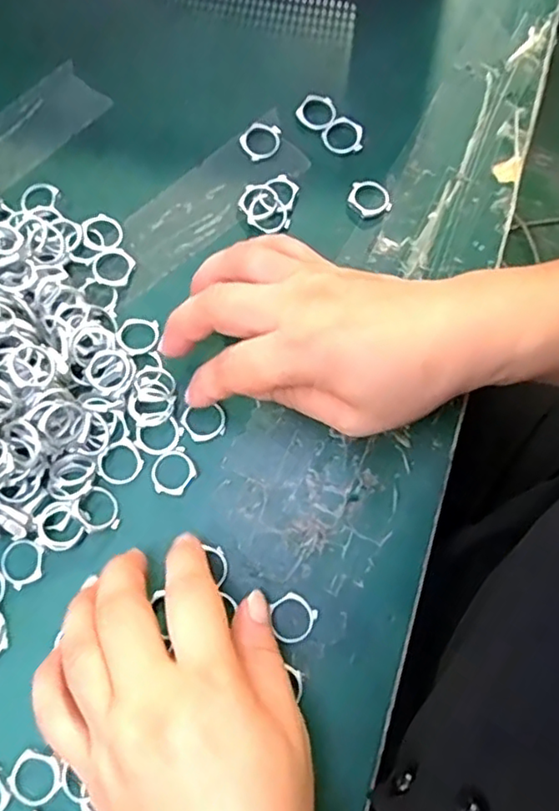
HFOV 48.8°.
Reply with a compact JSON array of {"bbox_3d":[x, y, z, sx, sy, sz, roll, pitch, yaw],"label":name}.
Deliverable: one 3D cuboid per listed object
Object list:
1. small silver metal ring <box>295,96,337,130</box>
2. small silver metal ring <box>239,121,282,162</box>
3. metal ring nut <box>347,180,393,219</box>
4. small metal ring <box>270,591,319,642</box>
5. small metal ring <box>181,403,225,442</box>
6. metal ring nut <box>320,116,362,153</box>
[{"bbox_3d":[0.022,-0.168,0.349,0.021,0.004,0.022,0,74,1],"label":"small silver metal ring"},{"bbox_3d":[-0.011,-0.148,0.344,0.022,0.004,0.022,0,74,1],"label":"small silver metal ring"},{"bbox_3d":[0.048,-0.114,0.335,0.022,0.004,0.022,0,74,1],"label":"metal ring nut"},{"bbox_3d":[0.006,0.096,0.277,0.020,0.004,0.020,0,74,1],"label":"small metal ring"},{"bbox_3d":[-0.037,0.009,0.303,0.021,0.004,0.018,-4,74,0],"label":"small metal ring"},{"bbox_3d":[0.036,-0.151,0.346,0.024,0.005,0.019,32,77,9],"label":"metal ring nut"}]

